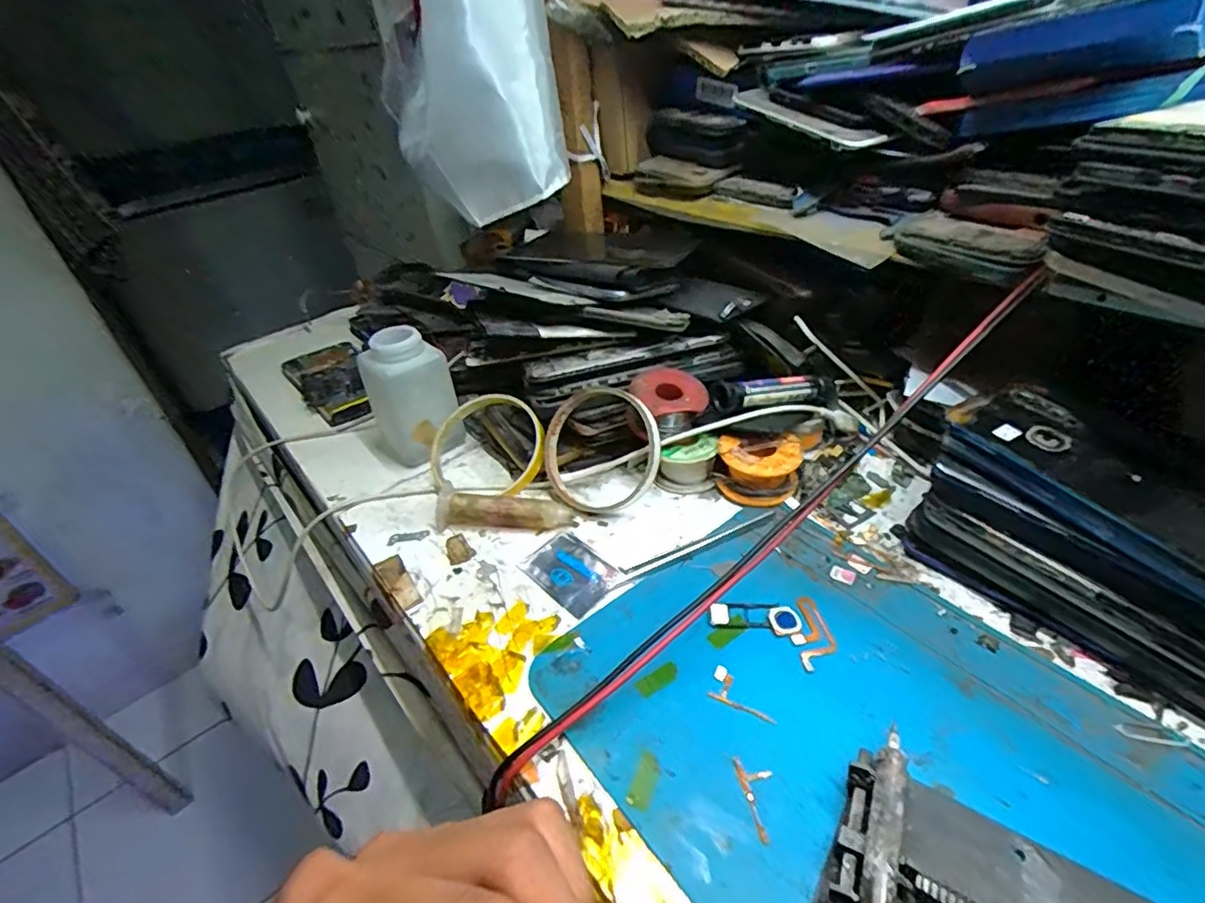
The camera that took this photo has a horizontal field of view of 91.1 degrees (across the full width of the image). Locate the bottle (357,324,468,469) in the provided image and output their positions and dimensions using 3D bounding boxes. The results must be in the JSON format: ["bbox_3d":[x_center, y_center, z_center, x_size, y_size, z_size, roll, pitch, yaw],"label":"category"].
[{"bbox_3d":[-0.144,-0.043,0.447,0.045,0.093,0.054,26,48,36],"label":"bottle"}]

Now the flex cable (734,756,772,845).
[{"bbox_3d":[0.067,0.143,0.248,0.014,0.004,0.035,-10,37,-5],"label":"flex cable"}]

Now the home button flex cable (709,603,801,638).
[{"bbox_3d":[0.082,0.088,0.318,0.046,0.004,0.019,3,38,13],"label":"home button flex cable"}]

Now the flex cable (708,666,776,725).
[{"bbox_3d":[0.068,0.116,0.285,0.032,0.004,0.017,13,41,24],"label":"flex cable"}]

